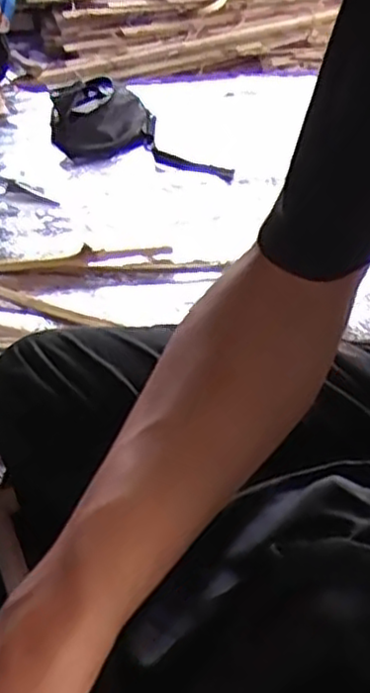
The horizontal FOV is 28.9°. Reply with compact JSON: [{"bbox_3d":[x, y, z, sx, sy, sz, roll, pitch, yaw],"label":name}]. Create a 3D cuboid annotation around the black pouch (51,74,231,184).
[{"bbox_3d":[-0.141,-0.404,1.302,0.209,0.053,0.521,-16,39,-23],"label":"black pouch"}]

